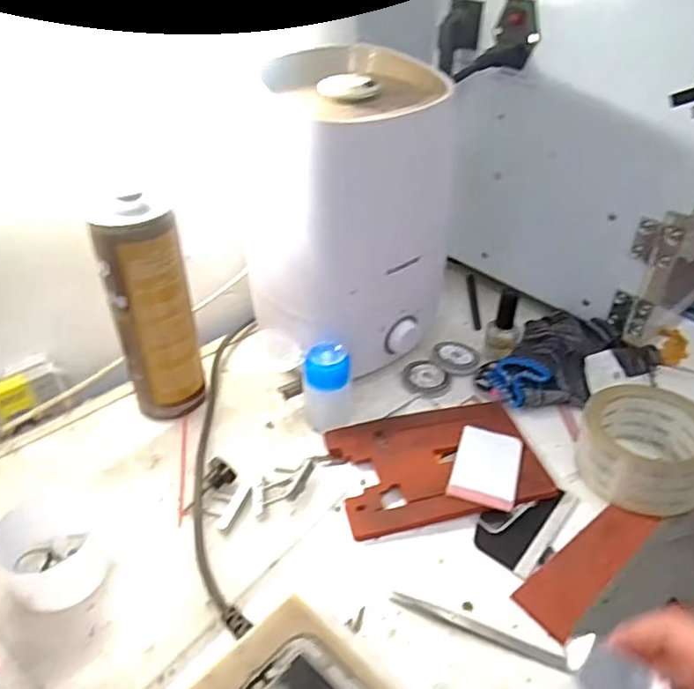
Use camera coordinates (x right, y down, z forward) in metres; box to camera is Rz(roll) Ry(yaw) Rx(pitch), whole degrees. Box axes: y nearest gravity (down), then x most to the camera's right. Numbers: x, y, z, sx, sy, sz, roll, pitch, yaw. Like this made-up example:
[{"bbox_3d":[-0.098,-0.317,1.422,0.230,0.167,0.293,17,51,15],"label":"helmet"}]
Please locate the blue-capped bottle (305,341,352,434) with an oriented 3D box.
[{"bbox_3d":[-0.016,0.038,0.520,0.041,0.076,0.033,-1,37,-3],"label":"blue-capped bottle"}]

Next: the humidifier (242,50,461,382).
[{"bbox_3d":[0.005,-0.111,0.547,0.174,0.254,0.149,-20,42,-26],"label":"humidifier"}]

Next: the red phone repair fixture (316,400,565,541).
[{"bbox_3d":[0.074,0.097,0.495,0.169,0.016,0.105,-6,38,-10],"label":"red phone repair fixture"}]

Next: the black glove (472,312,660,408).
[{"bbox_3d":[0.216,0.011,0.580,0.117,0.042,0.158,31,47,33],"label":"black glove"}]

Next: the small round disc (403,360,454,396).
[{"bbox_3d":[0.080,0.033,0.589,0.047,0.009,0.049,1,37,0],"label":"small round disc"}]

